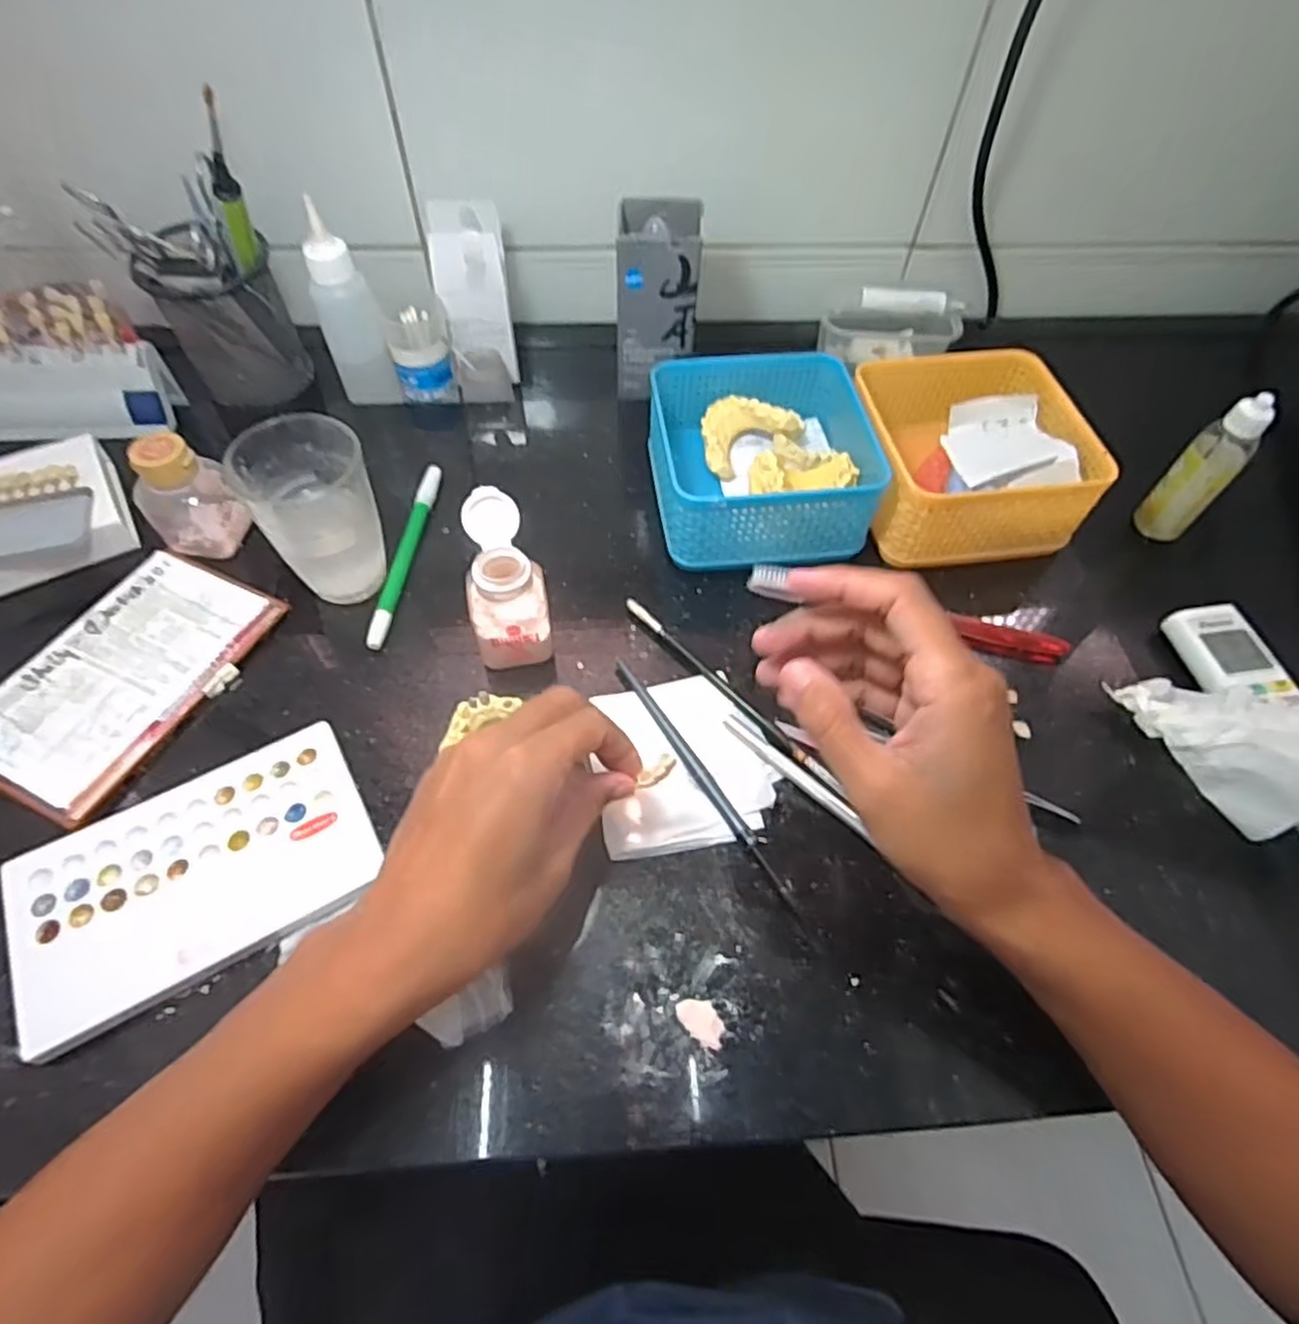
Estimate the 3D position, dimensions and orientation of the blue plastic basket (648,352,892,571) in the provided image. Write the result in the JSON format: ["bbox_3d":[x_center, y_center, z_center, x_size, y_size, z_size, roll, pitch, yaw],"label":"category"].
[{"bbox_3d":[0.071,-0.133,0.478,0.134,0.065,0.140,-2,57,-4],"label":"blue plastic basket"}]

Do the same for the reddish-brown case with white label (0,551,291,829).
[{"bbox_3d":[-0.289,0.005,0.398,0.094,0.010,0.151,25,59,14],"label":"reddish-brown case with white label"}]

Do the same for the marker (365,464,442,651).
[{"bbox_3d":[-0.153,-0.070,0.463,0.013,0.014,0.148,4,57,0],"label":"marker"}]

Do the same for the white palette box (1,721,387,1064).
[{"bbox_3d":[-0.213,0.100,0.347,0.153,0.013,0.099,-24,61,-17],"label":"white palette box"}]

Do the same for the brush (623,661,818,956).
[{"bbox_3d":[0.031,0.065,0.377,0.007,0.006,0.177,-27,62,-19],"label":"brush"}]

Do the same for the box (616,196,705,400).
[{"bbox_3d":[0.005,-0.260,0.525,0.060,0.115,0.062,3,57,-1],"label":"box"}]

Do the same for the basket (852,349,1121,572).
[{"bbox_3d":[0.203,-0.136,0.482,0.131,0.066,0.139,-5,57,-6],"label":"basket"}]

